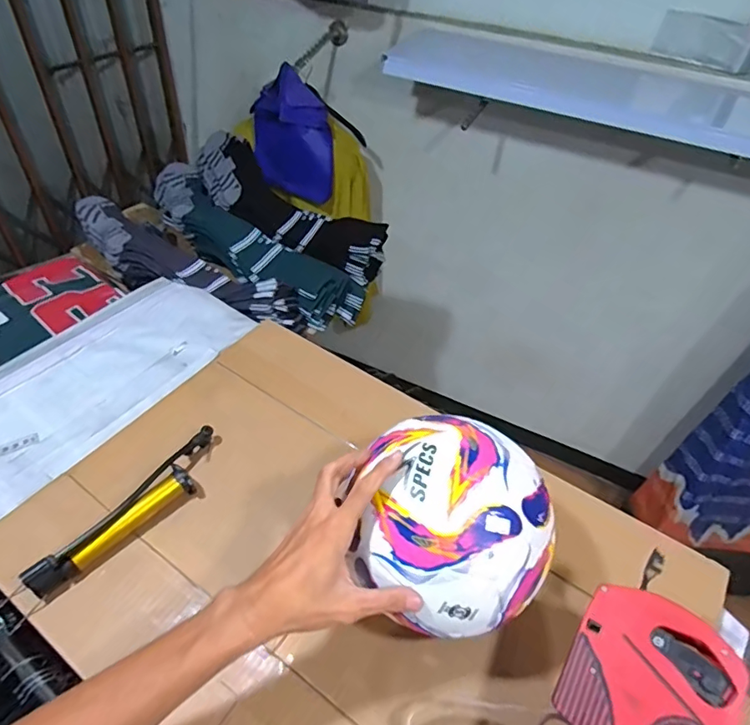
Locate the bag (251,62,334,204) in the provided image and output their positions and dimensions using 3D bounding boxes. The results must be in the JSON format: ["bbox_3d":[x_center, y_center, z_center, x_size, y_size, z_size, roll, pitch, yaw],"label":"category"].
[{"bbox_3d":[-0.241,-0.635,1.442,0.232,0.342,0.083,16,47,10],"label":"bag"}]

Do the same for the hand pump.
[{"bbox_3d":[-0.281,0.177,0.613,0.049,0.043,0.251,28,50,20],"label":"hand pump"}]

